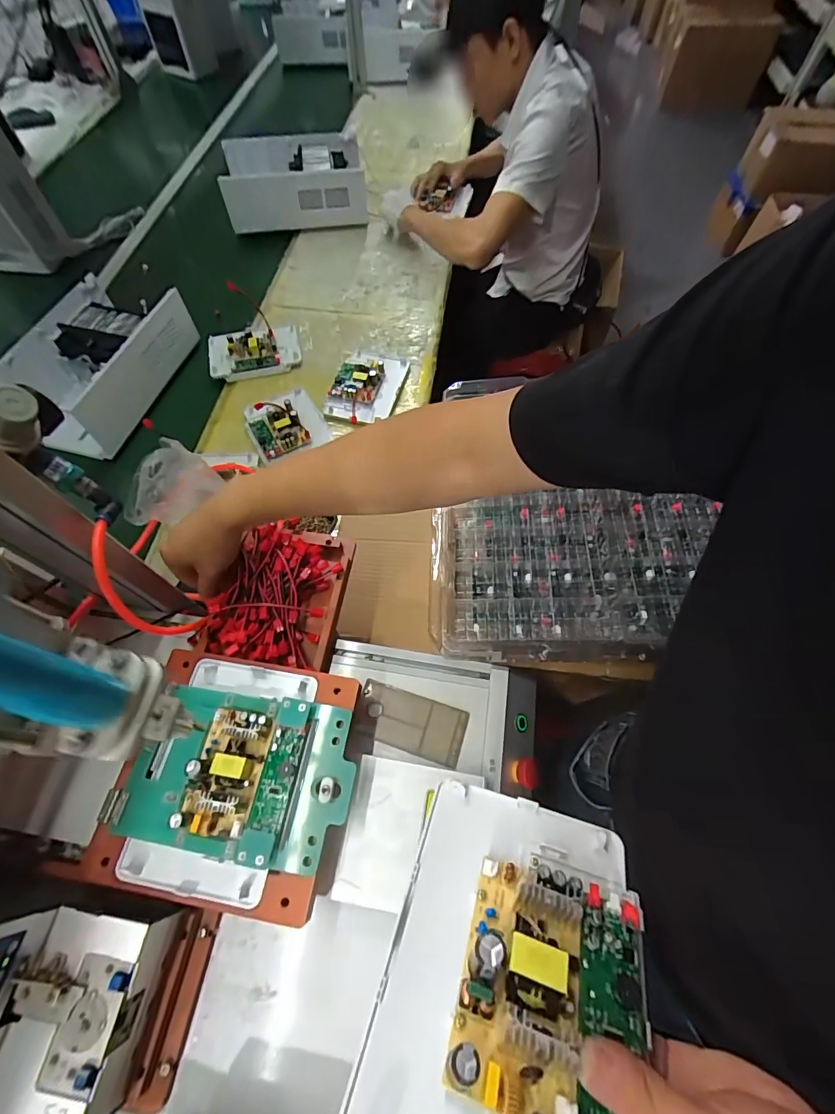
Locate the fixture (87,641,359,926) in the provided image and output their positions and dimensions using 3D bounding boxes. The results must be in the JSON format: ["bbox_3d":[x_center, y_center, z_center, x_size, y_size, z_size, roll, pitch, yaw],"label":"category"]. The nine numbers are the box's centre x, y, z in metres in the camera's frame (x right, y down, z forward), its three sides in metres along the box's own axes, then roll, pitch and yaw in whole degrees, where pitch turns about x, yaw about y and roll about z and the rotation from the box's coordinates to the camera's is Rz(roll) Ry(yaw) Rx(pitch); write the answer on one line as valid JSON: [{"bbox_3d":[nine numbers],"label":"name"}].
[{"bbox_3d":[-0.165,0.193,0.402,0.202,0.036,0.197,8,62,5],"label":"fixture"}]

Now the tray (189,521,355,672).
[{"bbox_3d":[-0.166,0.040,0.524,0.149,0.045,0.166,10,64,1],"label":"tray"}]

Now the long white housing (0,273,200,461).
[{"bbox_3d":[-0.621,-0.379,0.880,0.250,0.127,0.336,7,61,5],"label":"long white housing"}]

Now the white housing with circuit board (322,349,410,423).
[{"bbox_3d":[-0.103,-0.350,0.900,0.133,0.044,0.195,13,62,8],"label":"white housing with circuit board"}]

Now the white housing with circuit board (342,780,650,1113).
[{"bbox_3d":[0.051,0.217,0.233,0.130,0.034,0.185,10,37,14],"label":"white housing with circuit board"}]

